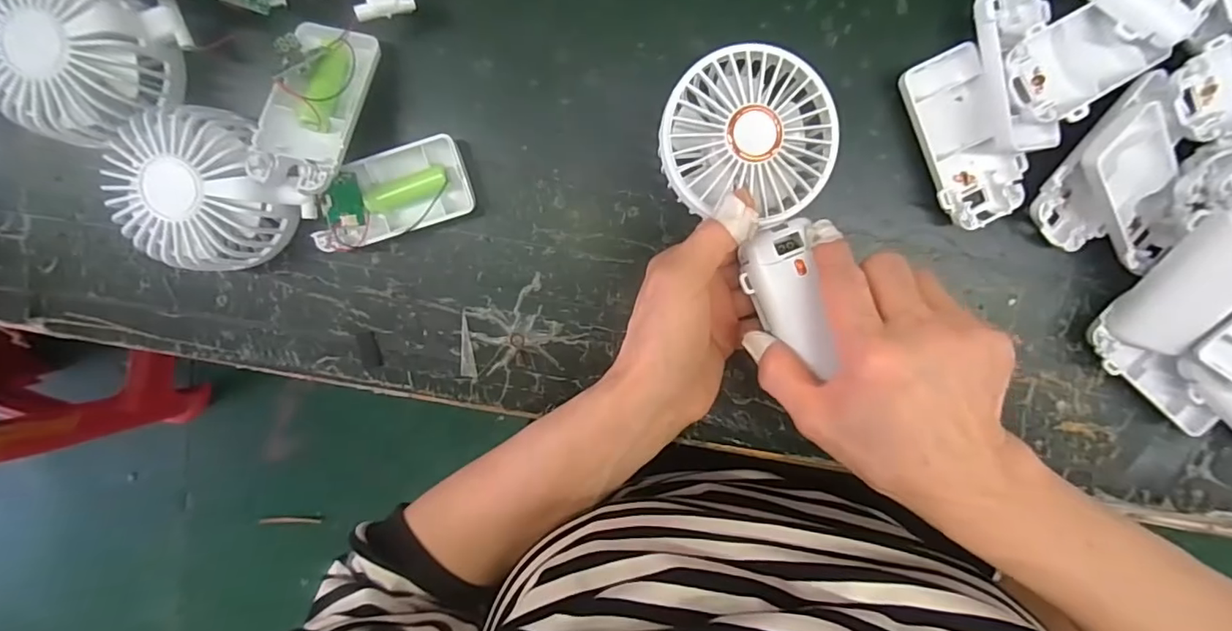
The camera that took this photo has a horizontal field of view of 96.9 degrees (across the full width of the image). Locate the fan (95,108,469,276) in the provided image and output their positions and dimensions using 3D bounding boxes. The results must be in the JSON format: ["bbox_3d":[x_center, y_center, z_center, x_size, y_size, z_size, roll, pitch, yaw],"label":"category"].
[{"bbox_3d":[-0.174,-0.065,0.299,0.181,0.046,0.084,3,99,1],"label":"fan"}]

